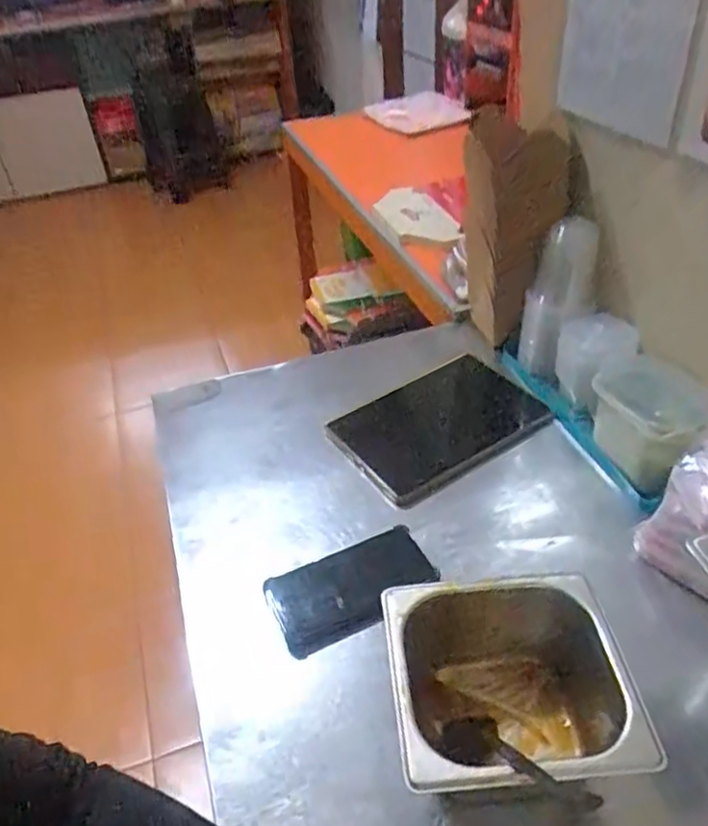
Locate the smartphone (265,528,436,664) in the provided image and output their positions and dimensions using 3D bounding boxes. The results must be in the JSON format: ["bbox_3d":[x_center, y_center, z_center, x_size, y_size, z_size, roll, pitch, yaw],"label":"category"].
[{"bbox_3d":[-0.002,0.174,0.660,0.163,0.009,0.088,-20,43,-17],"label":"smartphone"}]

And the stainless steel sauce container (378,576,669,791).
[{"bbox_3d":[0.121,0.224,0.520,0.175,0.097,0.157,-6,40,-1],"label":"stainless steel sauce container"}]

